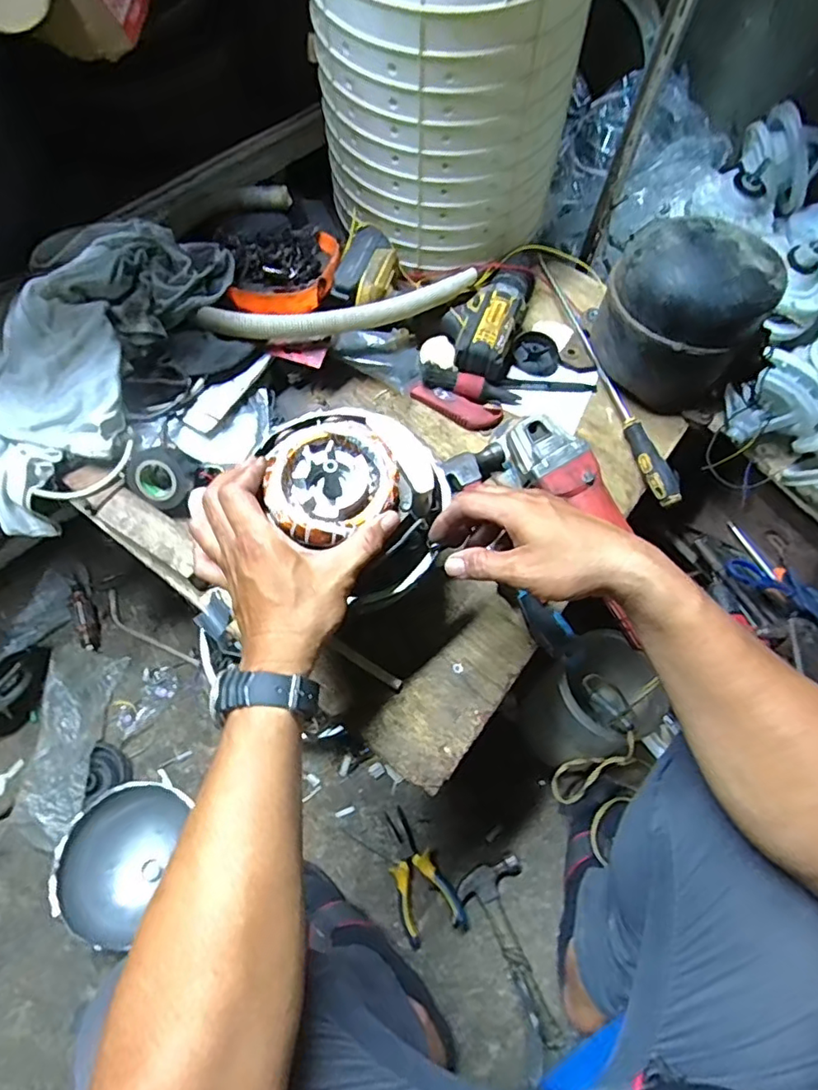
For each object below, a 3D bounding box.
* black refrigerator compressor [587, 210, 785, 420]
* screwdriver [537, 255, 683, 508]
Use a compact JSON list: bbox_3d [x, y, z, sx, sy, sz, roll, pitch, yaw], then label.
[{"bbox_3d":[0.287,-0.238,0.615,0.126,0.179,0.126,1,66,-2],"label":"black refrigerator compressor"},{"bbox_3d":[0.228,-0.210,0.679,0.026,0.023,0.373,-15,67,-9],"label":"screwdriver"}]

